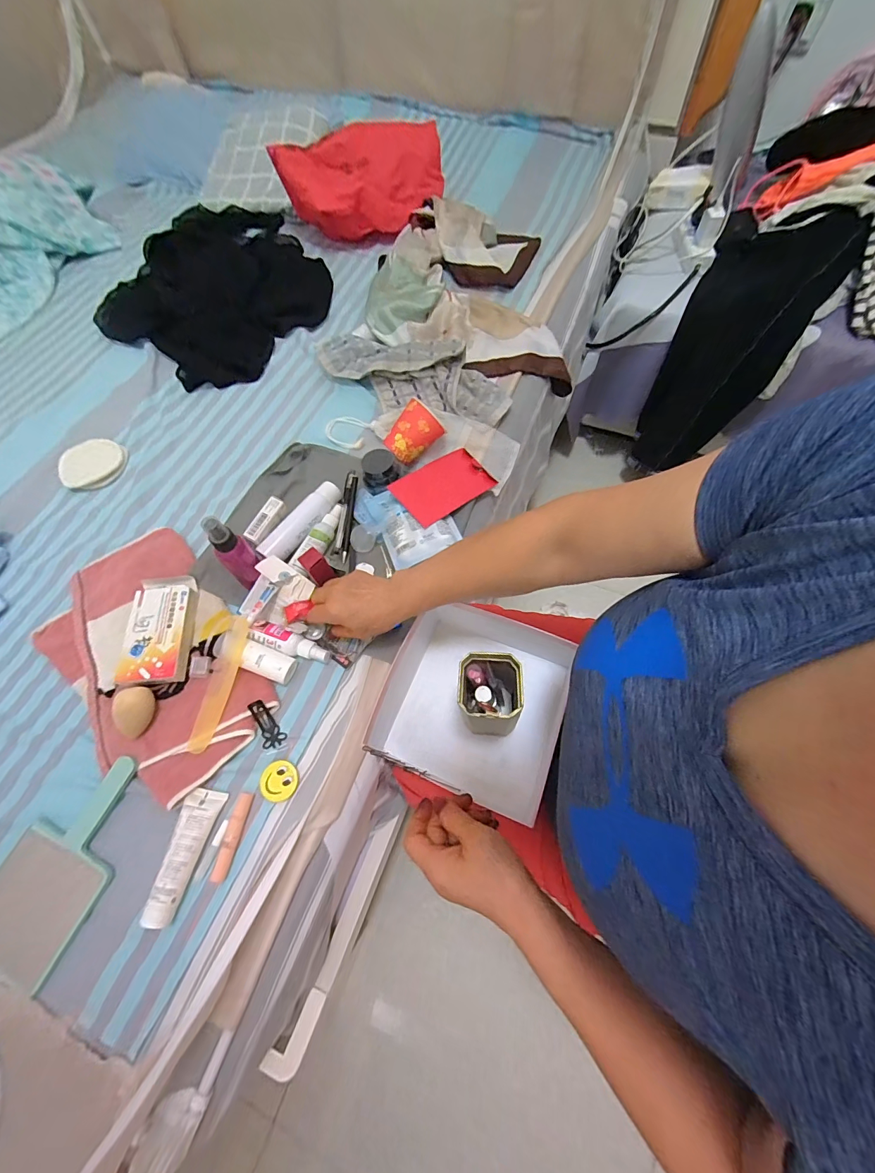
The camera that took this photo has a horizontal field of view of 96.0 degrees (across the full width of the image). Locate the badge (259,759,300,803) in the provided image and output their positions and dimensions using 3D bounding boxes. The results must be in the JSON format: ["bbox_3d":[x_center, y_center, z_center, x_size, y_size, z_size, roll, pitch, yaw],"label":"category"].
[{"bbox_3d":[-0.183,0.225,0.456,0.041,0.008,0.042,-1,66,3],"label":"badge"}]

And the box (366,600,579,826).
[{"bbox_3d":[0.050,0.134,0.503,0.215,0.061,0.228,19,68,11],"label":"box"}]

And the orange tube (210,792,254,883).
[{"bbox_3d":[-0.226,0.274,0.434,0.017,0.009,0.084,8,67,7],"label":"orange tube"}]

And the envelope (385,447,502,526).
[{"bbox_3d":[0.012,-0.153,0.595,0.151,0.007,0.083,-35,82,-27],"label":"envelope"}]

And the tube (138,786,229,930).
[{"bbox_3d":[-0.271,0.280,0.416,0.038,0.027,0.115,10,67,8],"label":"tube"}]

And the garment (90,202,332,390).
[{"bbox_3d":[-0.447,-0.647,0.811,0.458,0.071,0.485,30,71,15],"label":"garment"}]

